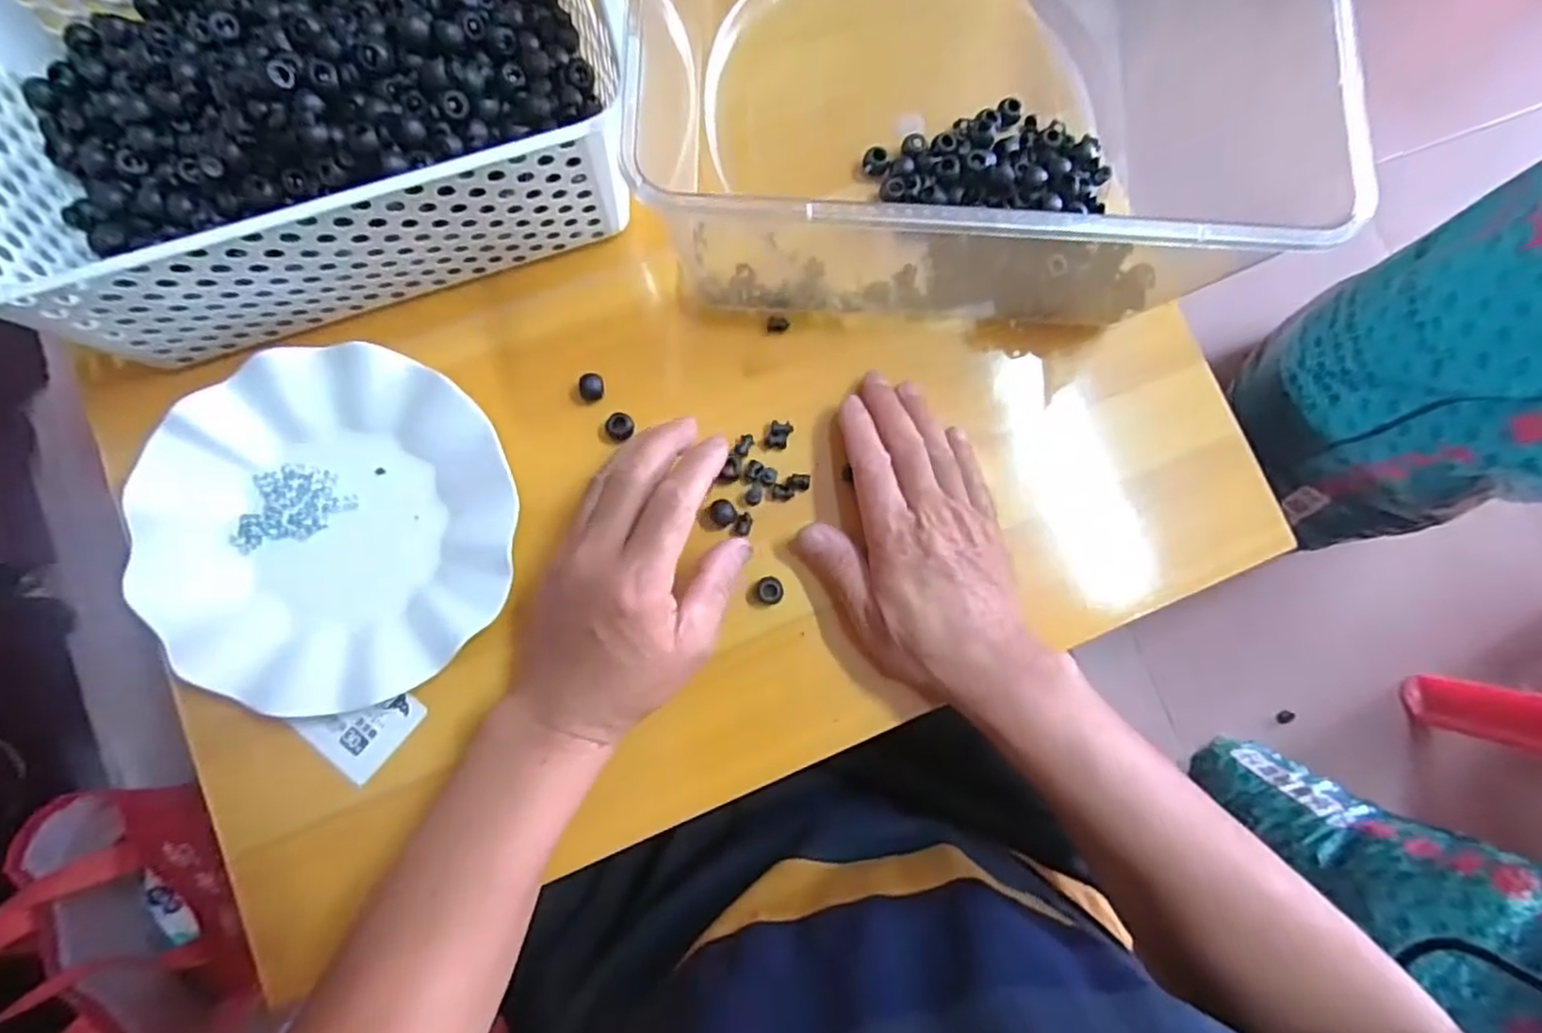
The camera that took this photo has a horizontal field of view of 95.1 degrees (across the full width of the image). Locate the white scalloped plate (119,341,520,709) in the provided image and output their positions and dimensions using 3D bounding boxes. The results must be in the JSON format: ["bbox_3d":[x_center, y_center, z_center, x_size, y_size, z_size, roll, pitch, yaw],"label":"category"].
[{"bbox_3d":[-0.226,0.006,0.366,0.177,0.026,0.177,1,81,-4],"label":"white scalloped plate"}]

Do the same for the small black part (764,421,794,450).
[{"bbox_3d":[0.004,-0.046,0.396,0.012,0.004,0.017,20,80,-1],"label":"small black part"}]

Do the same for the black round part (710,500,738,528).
[{"bbox_3d":[-0.026,-0.002,0.386,0.014,0.009,0.014,1,81,-4],"label":"black round part"}]

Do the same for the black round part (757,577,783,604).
[{"bbox_3d":[0.000,0.040,0.382,0.014,0.012,0.015,1,81,-4],"label":"black round part"}]

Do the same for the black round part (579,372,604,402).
[{"bbox_3d":[-0.100,-0.072,0.395,0.012,0.010,0.015,3,81,-4],"label":"black round part"}]

